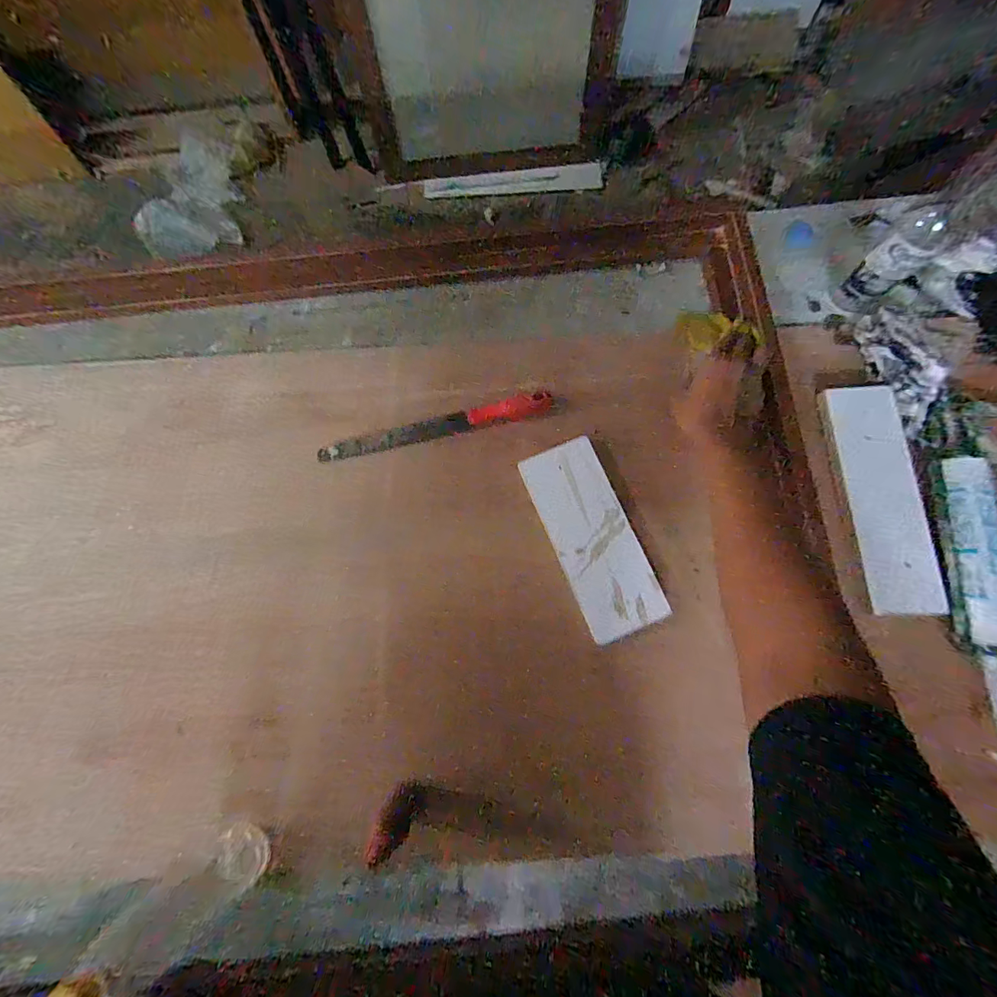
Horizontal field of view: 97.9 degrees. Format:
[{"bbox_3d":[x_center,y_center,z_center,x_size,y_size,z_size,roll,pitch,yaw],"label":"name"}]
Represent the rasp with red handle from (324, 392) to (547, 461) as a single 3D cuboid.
[{"bbox_3d":[-0.080,-0.091,0.559,0.300,0.016,0.027,-14,77,-3],"label":"rasp with red handle"}]

